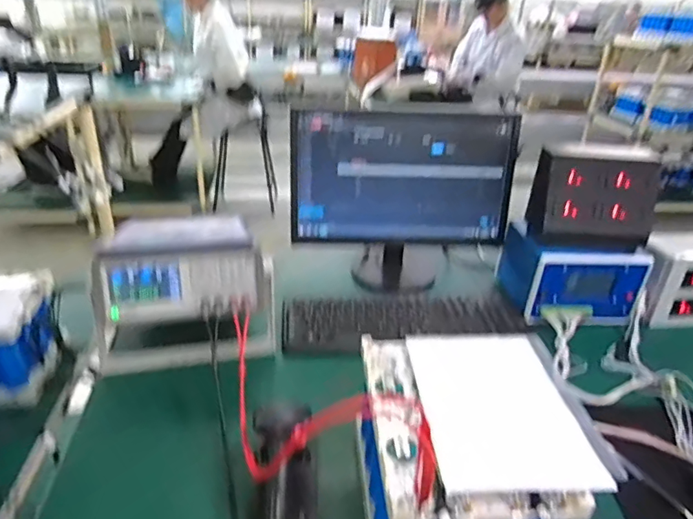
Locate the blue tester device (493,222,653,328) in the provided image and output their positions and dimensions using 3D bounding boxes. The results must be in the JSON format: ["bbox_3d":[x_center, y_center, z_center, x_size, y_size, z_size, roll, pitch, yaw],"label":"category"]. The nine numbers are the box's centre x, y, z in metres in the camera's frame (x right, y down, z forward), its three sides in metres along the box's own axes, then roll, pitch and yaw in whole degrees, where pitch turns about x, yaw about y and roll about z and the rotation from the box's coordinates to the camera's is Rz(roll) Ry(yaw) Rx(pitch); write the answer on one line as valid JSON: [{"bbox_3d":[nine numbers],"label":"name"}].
[{"bbox_3d":[0.441,0.026,0.973,0.218,0.153,0.182,2,29,-2],"label":"blue tester device"}]

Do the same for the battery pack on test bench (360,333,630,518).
[{"bbox_3d":[0.134,0.231,0.533,0.217,0.163,0.299,0,29,-6],"label":"battery pack on test bench"}]

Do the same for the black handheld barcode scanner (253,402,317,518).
[{"bbox_3d":[-0.064,0.239,0.551,0.083,0.061,0.155,-5,71,-14],"label":"black handheld barcode scanner"}]

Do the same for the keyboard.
[{"bbox_3d":[0.107,0.102,0.915,0.447,0.034,0.146,-3,29,-11],"label":"keyboard"}]

